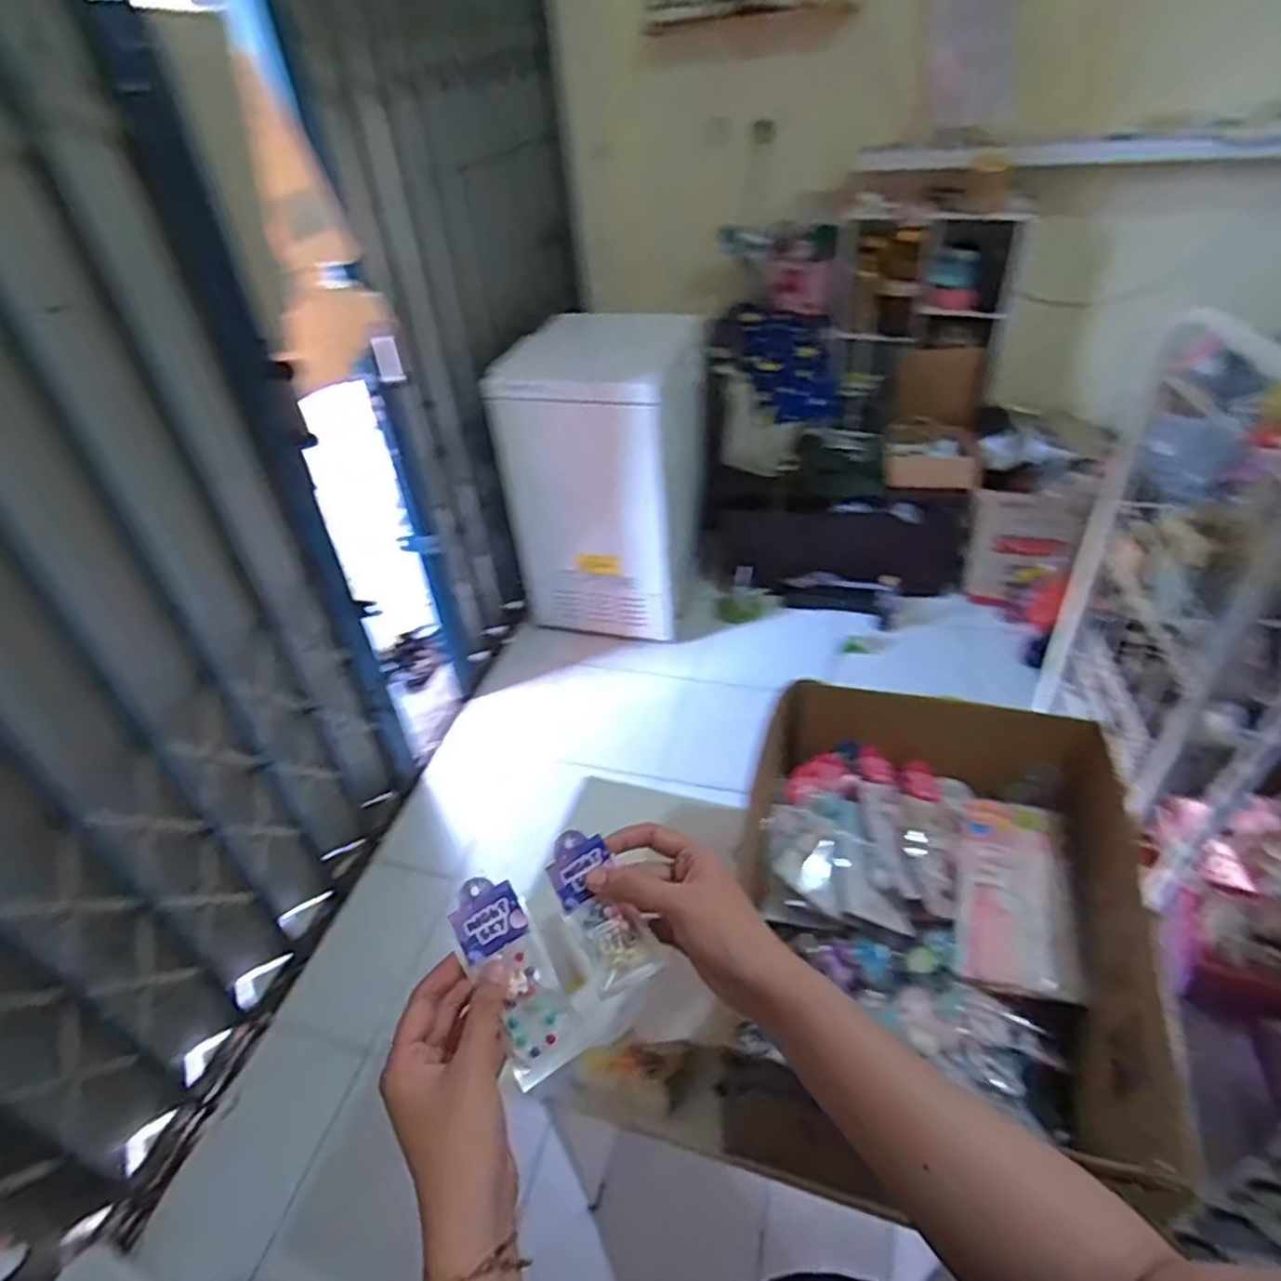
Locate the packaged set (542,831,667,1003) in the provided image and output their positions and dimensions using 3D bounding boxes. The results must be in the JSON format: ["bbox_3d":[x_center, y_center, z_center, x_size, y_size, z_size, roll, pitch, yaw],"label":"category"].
[{"bbox_3d":[-0.026,0.170,0.469,0.041,0.007,0.099,-25,83,-22],"label":"packaged set"}]

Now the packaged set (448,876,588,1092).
[{"bbox_3d":[-0.075,0.202,0.449,0.045,0.010,0.119,-24,86,-21],"label":"packaged set"}]

